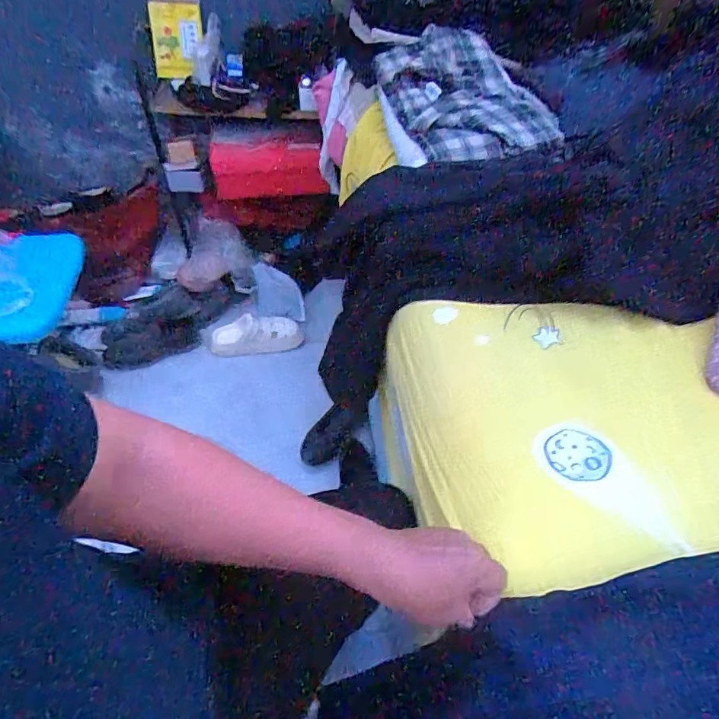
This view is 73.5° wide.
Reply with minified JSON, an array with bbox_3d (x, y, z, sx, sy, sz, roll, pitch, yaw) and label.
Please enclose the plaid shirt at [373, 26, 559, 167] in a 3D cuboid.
[{"bbox_3d":[0.194,-0.490,0.900,0.277,0.154,0.335,-2,51,-6],"label":"plaid shirt"}]

